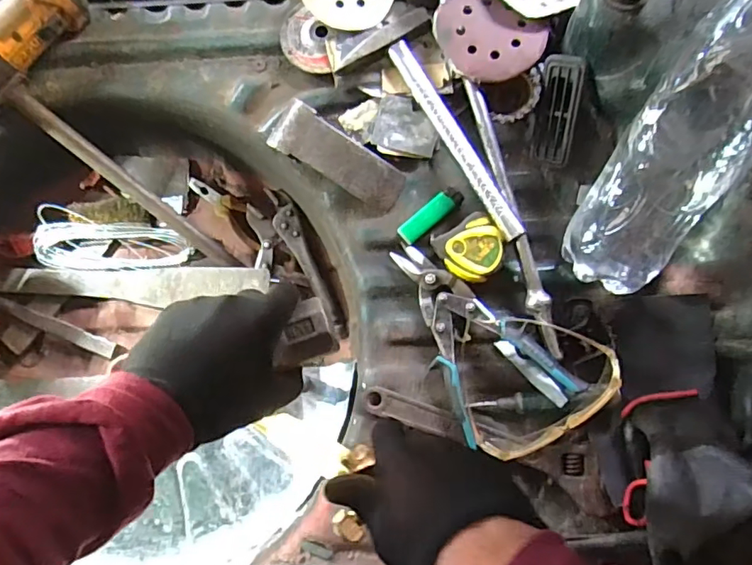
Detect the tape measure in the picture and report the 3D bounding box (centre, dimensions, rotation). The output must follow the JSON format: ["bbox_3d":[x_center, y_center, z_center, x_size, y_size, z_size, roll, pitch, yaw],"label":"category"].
[{"bbox_3d":[0.102,-0.035,0.566,0.062,0.038,0.064,-32,85,0],"label":"tape measure"}]

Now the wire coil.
[{"bbox_3d":[-0.370,-0.048,0.748,0.217,0.032,0.082,11,86,4],"label":"wire coil"}]

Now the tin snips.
[{"bbox_3d":[0.094,0.049,0.554,0.124,0.038,0.223,-32,85,0],"label":"tin snips"}]

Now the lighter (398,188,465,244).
[{"bbox_3d":[0.060,-0.076,0.592,0.081,0.009,0.026,-38,85,-1],"label":"lighter"}]

